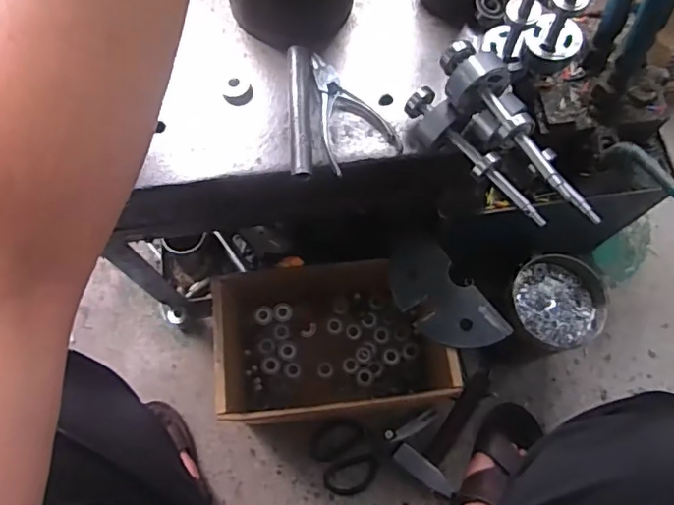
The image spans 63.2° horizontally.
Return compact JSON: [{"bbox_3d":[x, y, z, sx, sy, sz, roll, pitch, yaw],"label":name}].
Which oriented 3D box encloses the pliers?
[{"bbox_3d":[0.003,-0.138,0.533,0.066,0.013,0.124,-26,74,-9],"label":"pliers"}]

